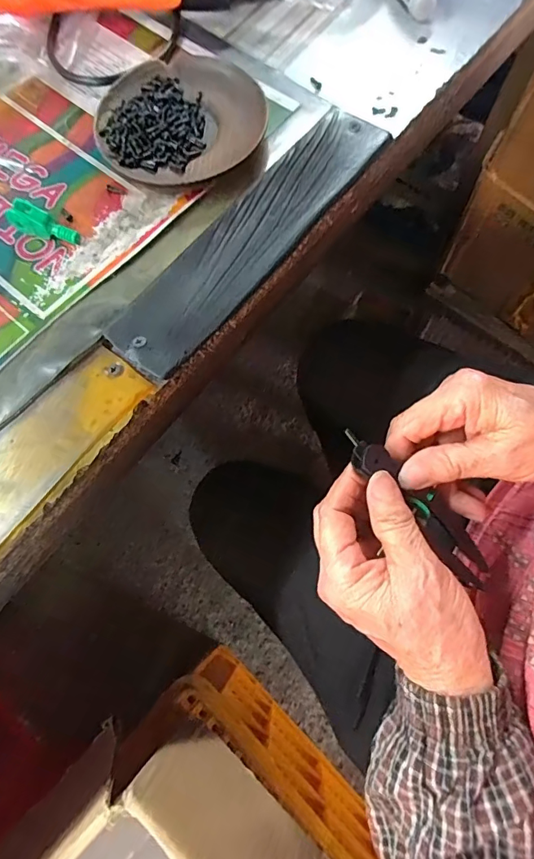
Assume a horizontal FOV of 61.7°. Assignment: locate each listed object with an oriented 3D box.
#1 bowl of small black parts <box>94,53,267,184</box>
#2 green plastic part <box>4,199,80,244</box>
[{"bbox_3d":[-0.062,-0.215,0.312,0.111,0.017,0.111,-1,71,2],"label":"bowl of small black parts"},{"bbox_3d":[-0.143,-0.130,0.285,0.043,0.018,0.018,28,74,11],"label":"green plastic part"}]

